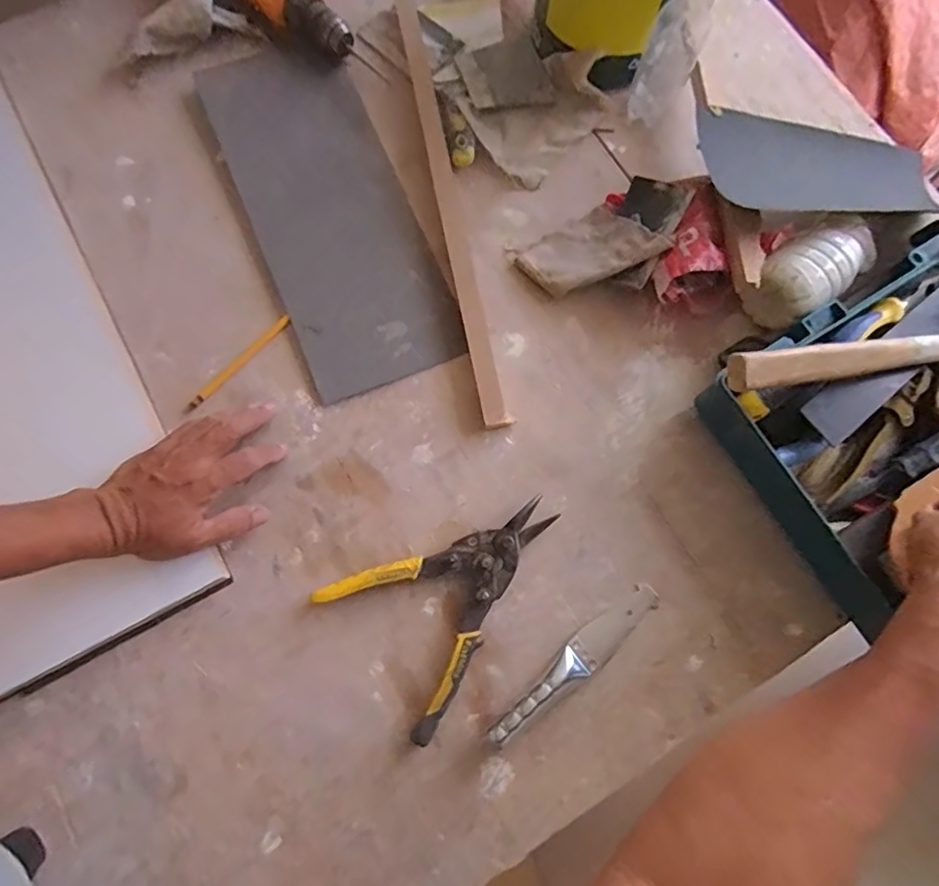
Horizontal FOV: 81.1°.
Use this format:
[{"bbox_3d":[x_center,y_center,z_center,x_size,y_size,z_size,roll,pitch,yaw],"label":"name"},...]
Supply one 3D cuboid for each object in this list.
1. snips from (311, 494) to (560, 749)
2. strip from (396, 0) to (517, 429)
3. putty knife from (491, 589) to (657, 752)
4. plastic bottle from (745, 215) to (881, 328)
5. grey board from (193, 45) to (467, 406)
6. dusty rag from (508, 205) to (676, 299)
[{"bbox_3d":[-0.008,0.137,0.513,0.219,0.025,0.156,-38,80,-9],"label":"snips"},{"bbox_3d":[-0.023,-0.268,0.598,0.027,0.025,0.521,-11,77,-3],"label":"strip"},{"bbox_3d":[0.099,0.200,0.498,0.196,0.026,0.035,-36,80,-8],"label":"putty knife"},{"bbox_3d":[0.339,-0.168,0.564,0.138,0.065,0.071,-34,79,-8],"label":"plastic bottle"},{"bbox_3d":[-0.158,-0.263,0.609,0.166,0.010,0.433,-23,78,-6],"label":"grey board"},{"bbox_3d":[0.123,-0.203,0.581,0.128,0.048,0.098,-31,79,-7],"label":"dusty rag"}]

